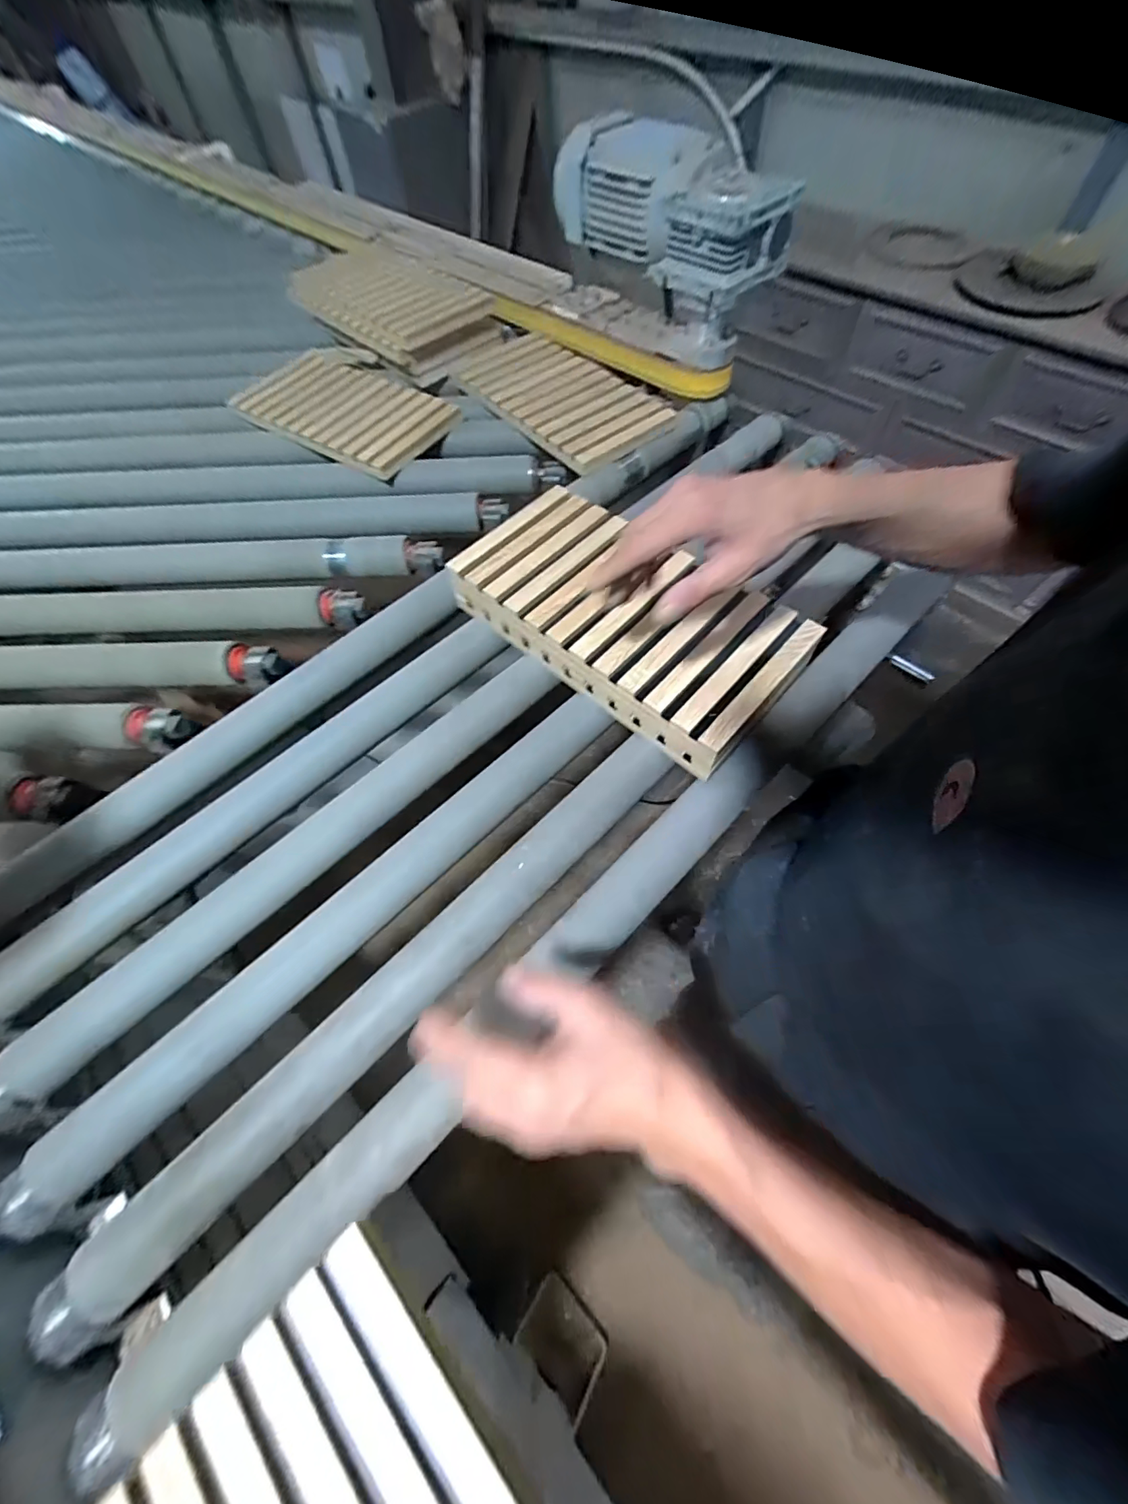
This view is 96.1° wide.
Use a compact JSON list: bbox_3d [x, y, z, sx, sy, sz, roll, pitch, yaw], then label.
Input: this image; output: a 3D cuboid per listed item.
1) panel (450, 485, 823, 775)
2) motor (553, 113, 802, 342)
[{"bbox_3d":[0.063,-0.153,0.543,0.363,0.078,0.185,38,70,22],"label":"panel"},{"bbox_3d":[0.126,-0.729,0.691,0.178,0.145,0.330,-42,66,-18],"label":"motor"}]

